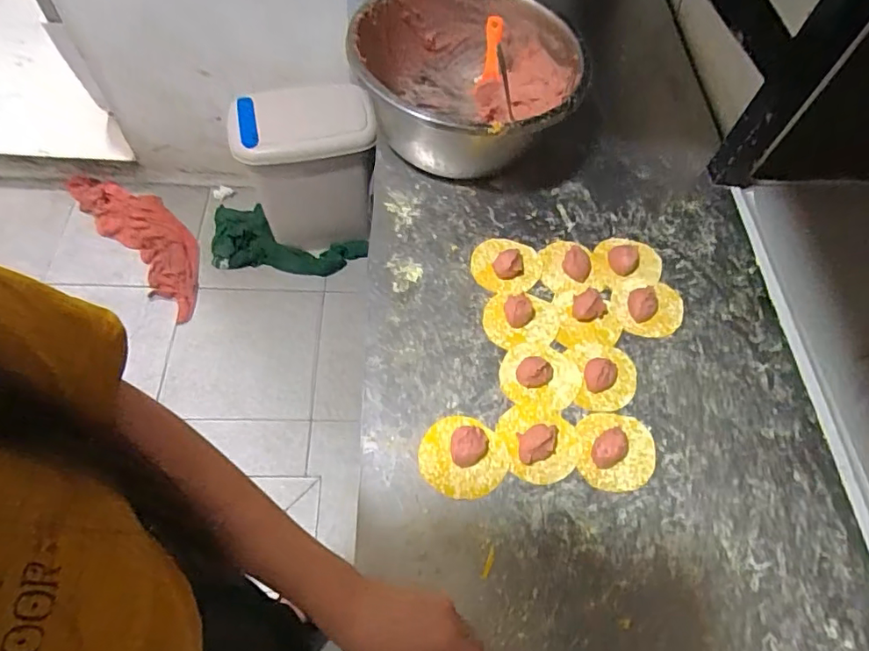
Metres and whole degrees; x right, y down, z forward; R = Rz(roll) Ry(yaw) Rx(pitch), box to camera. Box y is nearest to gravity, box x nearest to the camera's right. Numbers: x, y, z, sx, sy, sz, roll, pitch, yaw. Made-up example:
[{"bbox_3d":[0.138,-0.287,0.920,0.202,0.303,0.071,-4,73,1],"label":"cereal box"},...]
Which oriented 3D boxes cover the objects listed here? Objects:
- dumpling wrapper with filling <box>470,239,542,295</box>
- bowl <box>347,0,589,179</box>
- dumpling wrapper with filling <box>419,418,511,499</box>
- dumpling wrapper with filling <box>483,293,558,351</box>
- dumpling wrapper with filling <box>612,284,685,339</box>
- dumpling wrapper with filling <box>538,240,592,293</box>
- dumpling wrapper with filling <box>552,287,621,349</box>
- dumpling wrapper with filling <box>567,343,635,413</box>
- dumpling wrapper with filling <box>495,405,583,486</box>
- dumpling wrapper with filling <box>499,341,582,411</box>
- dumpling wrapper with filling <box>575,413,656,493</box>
[{"bbox_3d":[0.087,-0.074,0.621,0.081,0.017,0.076,5,62,0],"label":"dumpling wrapper with filling"},{"bbox_3d":[0.037,-0.310,0.688,0.268,0.131,0.297,-4,63,-5],"label":"bowl"},{"bbox_3d":[0.029,0.123,0.506,0.085,0.022,0.076,4,62,-1],"label":"dumpling wrapper with filling"},{"bbox_3d":[0.099,-0.013,0.585,0.085,0.025,0.066,-6,63,-6],"label":"dumpling wrapper with filling"},{"bbox_3d":[0.248,-0.021,0.607,0.084,0.012,0.068,2,62,-1],"label":"dumpling wrapper with filling"},{"bbox_3d":[0.155,-0.073,0.628,0.062,0.014,0.070,27,64,11],"label":"dumpling wrapper with filling"},{"bbox_3d":[0.173,-0.011,0.591,0.070,0.027,0.067,1,62,-2],"label":"dumpling wrapper with filling"},{"bbox_3d":[0.183,0.050,0.557,0.069,0.024,0.075,3,62,-1],"label":"dumpling wrapper with filling"},{"bbox_3d":[0.107,0.111,0.519,0.077,0.022,0.080,-12,63,-9],"label":"dumpling wrapper with filling"},{"bbox_3d":[0.114,0.049,0.554,0.084,0.021,0.072,12,62,3],"label":"dumpling wrapper with filling"},{"bbox_3d":[0.183,0.122,0.518,0.075,0.022,0.075,6,62,0],"label":"dumpling wrapper with filling"}]

